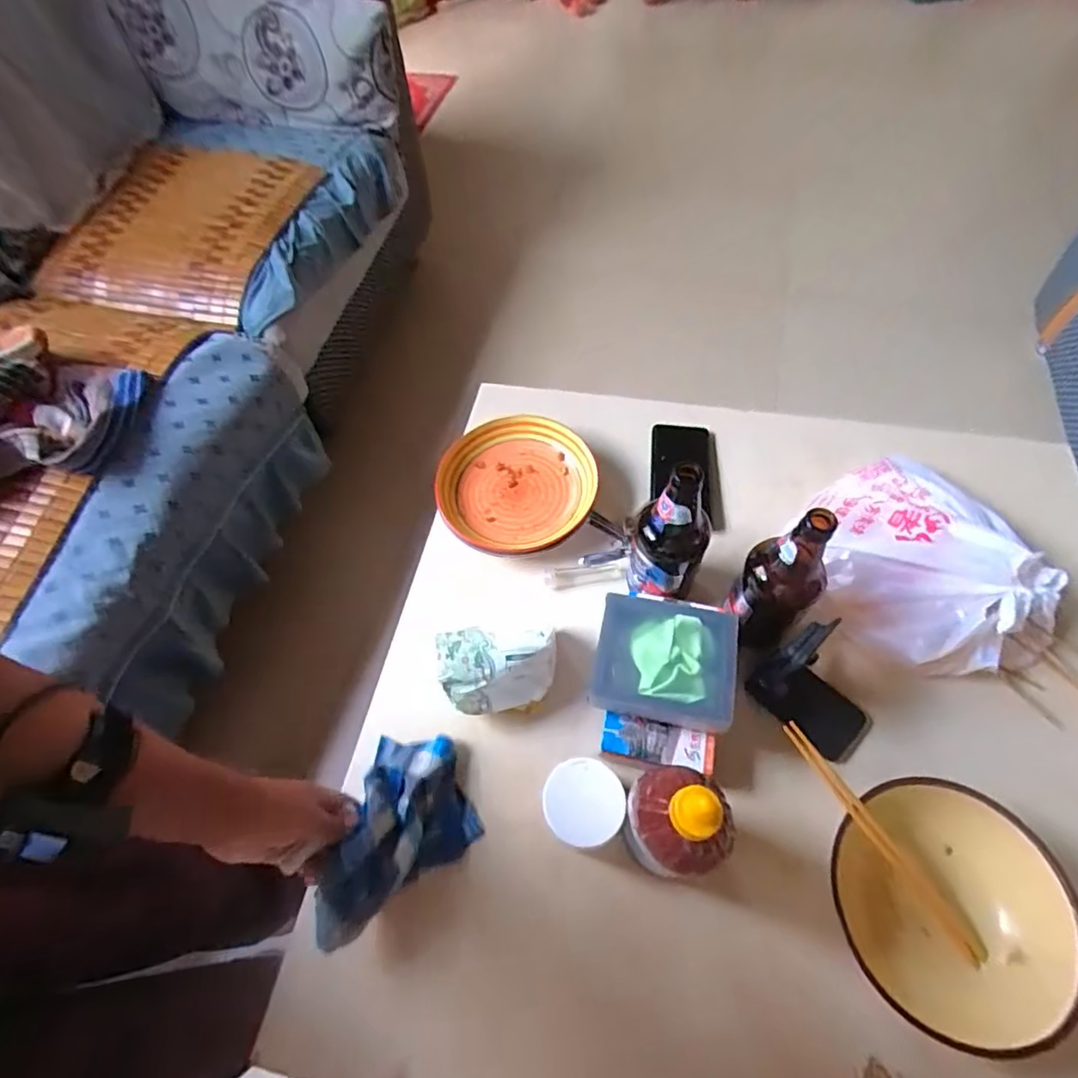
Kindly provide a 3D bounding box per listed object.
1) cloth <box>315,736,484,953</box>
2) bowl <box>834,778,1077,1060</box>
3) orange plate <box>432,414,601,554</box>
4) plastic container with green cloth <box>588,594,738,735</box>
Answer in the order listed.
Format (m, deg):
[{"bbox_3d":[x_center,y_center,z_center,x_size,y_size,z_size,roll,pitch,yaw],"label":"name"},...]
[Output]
[{"bbox_3d":[-0.121,0.273,0.532,0.108,0.104,0.172,5,60,5],"label":"cloth"},{"bbox_3d":[0.332,0.299,0.479,0.152,0.080,0.176,-20,60,-7],"label":"bowl"},{"bbox_3d":[-0.028,-0.065,0.744,0.193,0.052,0.191,-1,60,1],"label":"orange plate"},{"bbox_3d":[0.121,0.117,0.562,0.134,0.040,0.114,6,60,5],"label":"plastic container with green cloth"}]

